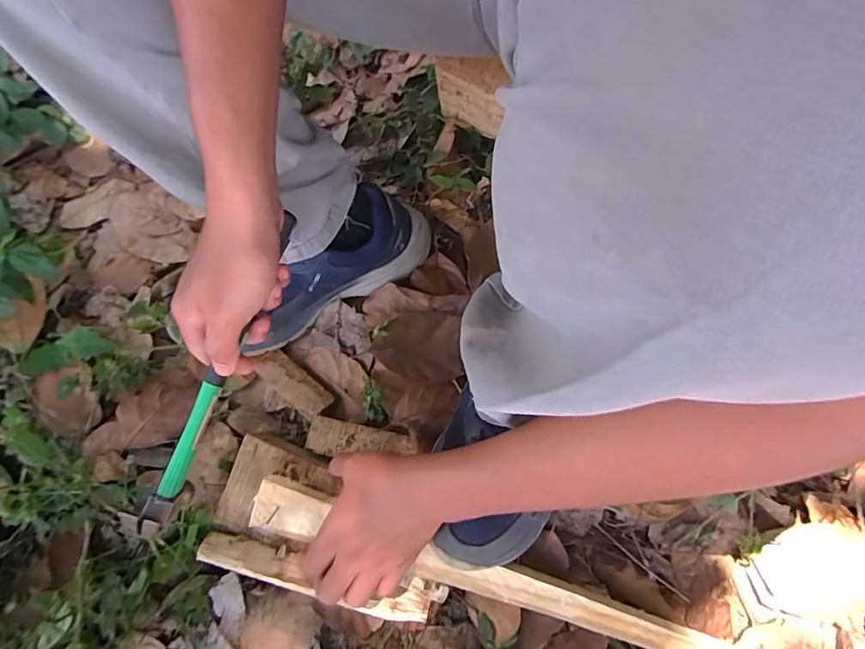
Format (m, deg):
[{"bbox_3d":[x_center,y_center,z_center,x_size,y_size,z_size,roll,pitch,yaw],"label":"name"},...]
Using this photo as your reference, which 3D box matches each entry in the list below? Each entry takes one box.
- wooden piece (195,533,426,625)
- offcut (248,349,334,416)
[{"bbox_3d":[-0.107,0.225,0.429,0.210,0.018,0.028,16,69,4],"label":"wooden piece"},{"bbox_3d":[-0.149,0.062,0.512,0.090,0.017,0.033,37,74,16],"label":"offcut"}]

